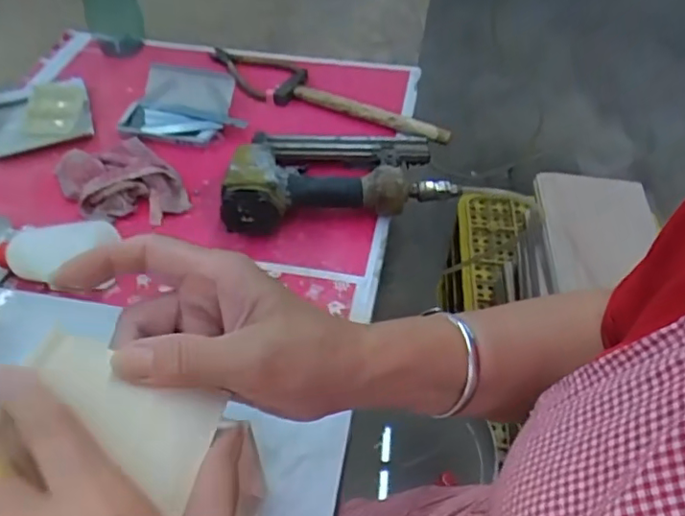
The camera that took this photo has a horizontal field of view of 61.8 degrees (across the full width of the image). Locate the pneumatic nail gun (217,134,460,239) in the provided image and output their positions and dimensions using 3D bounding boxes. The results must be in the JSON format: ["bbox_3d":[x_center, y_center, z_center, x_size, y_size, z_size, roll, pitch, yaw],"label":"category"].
[{"bbox_3d":[-0.010,-0.101,0.649,0.245,0.069,0.142,-7,49,-7],"label":"pneumatic nail gun"}]

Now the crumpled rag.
[{"bbox_3d":[-0.259,-0.095,0.666,0.111,0.029,0.166,-34,57,-27],"label":"crumpled rag"}]

